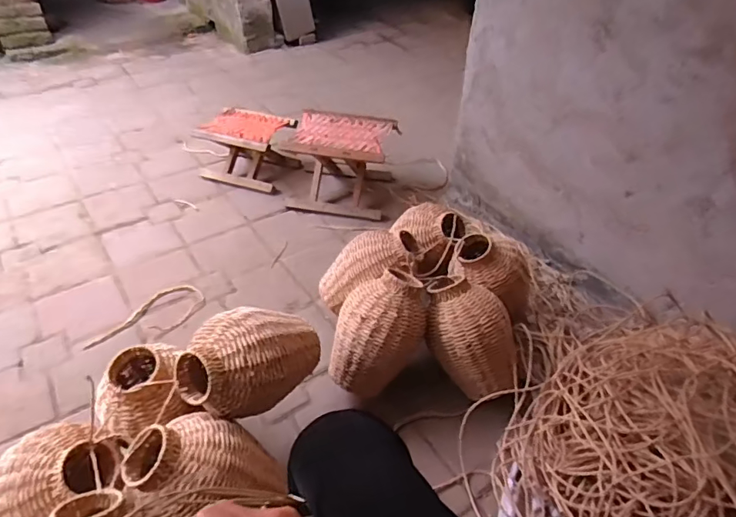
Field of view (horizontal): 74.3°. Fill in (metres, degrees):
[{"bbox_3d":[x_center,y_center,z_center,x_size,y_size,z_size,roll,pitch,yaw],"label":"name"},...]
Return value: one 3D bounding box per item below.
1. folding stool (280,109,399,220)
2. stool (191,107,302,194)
[{"bbox_3d":[-0.084,-0.325,1.628,0.318,0.234,0.304,11,41,9],"label":"folding stool"},{"bbox_3d":[-0.423,-0.384,1.719,0.295,0.186,0.259,18,42,17],"label":"stool"}]

